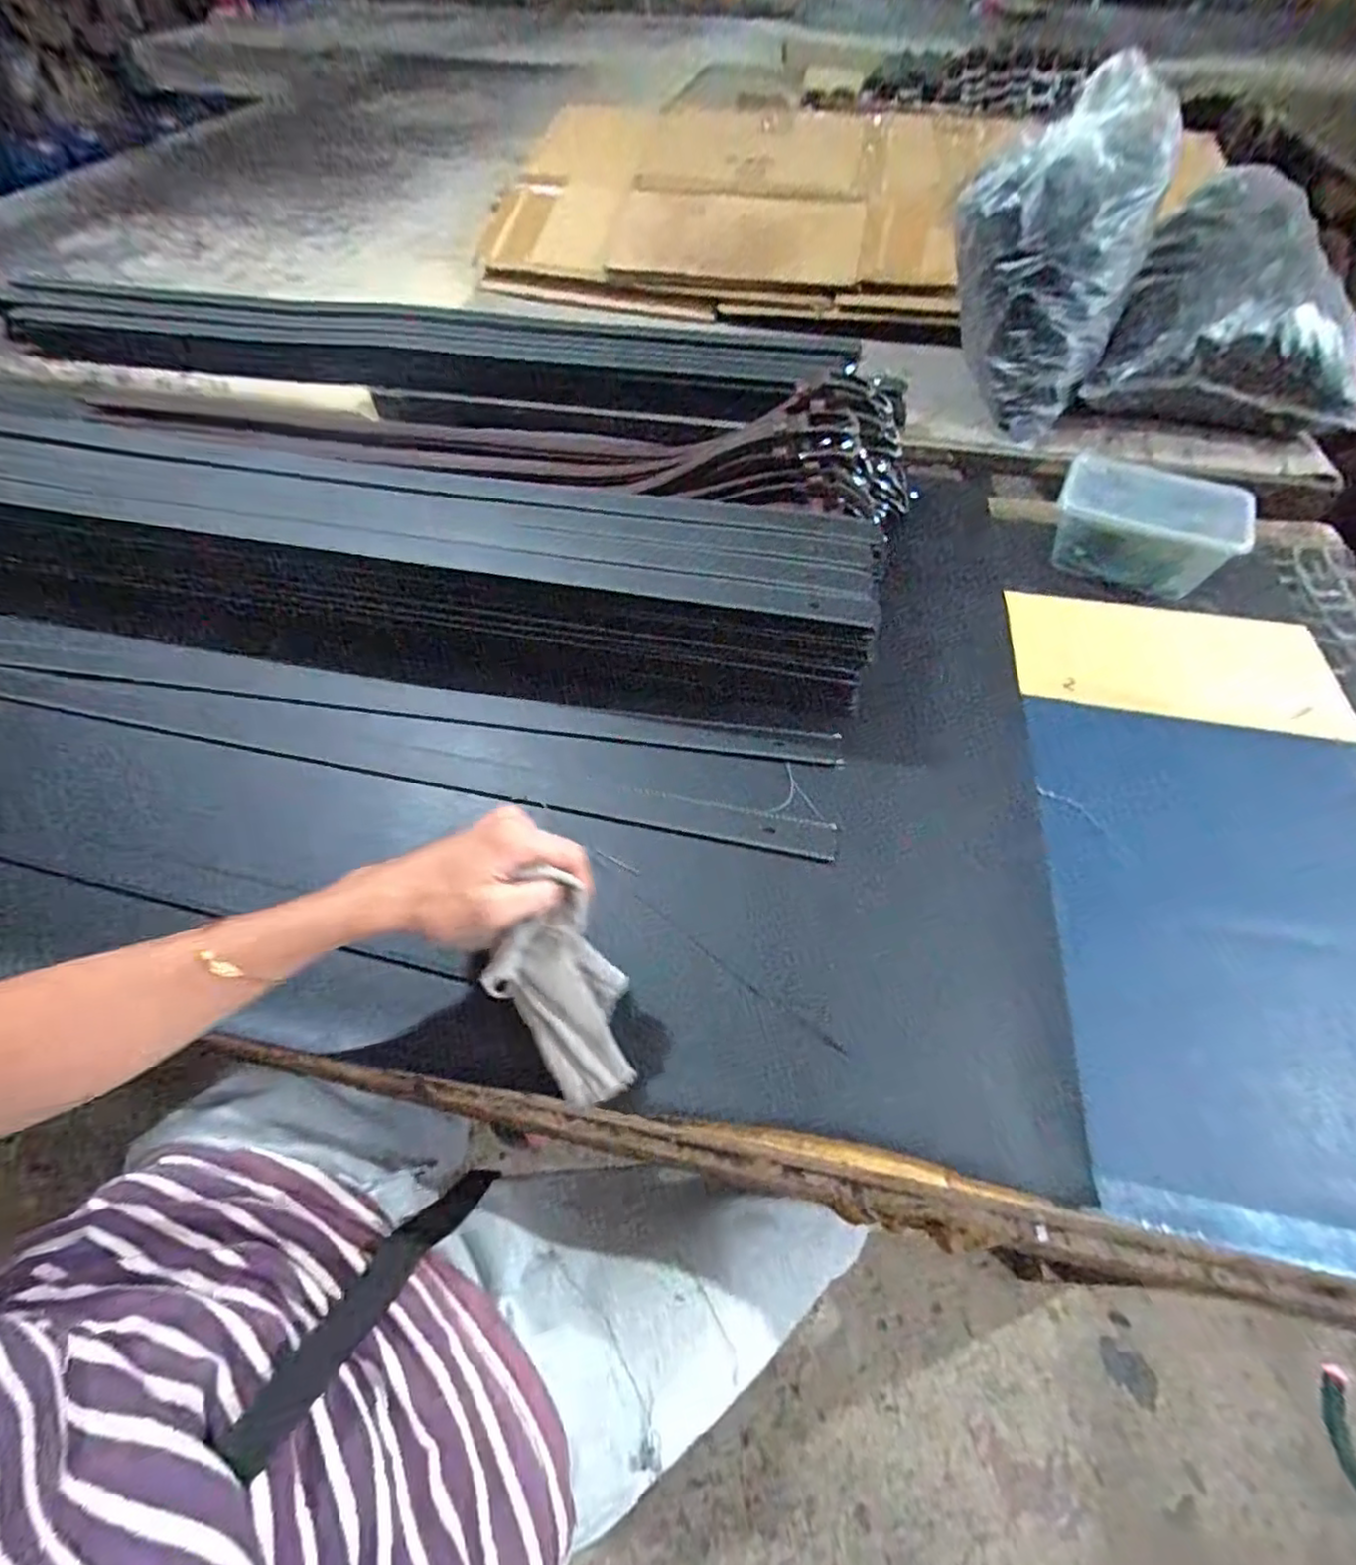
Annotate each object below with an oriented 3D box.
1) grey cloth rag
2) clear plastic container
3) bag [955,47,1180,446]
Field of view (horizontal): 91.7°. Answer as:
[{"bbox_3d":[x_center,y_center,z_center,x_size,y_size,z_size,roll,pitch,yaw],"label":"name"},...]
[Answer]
[{"bbox_3d":[-0.062,0.125,0.386,0.068,0.094,0.098,-34,62,-22],"label":"grey cloth rag"},{"bbox_3d":[0.487,-0.269,0.703,0.170,0.090,0.120,20,57,13],"label":"clear plastic container"},{"bbox_3d":[0.432,-0.612,0.784,0.215,0.282,0.191,35,61,21],"label":"bag"}]

